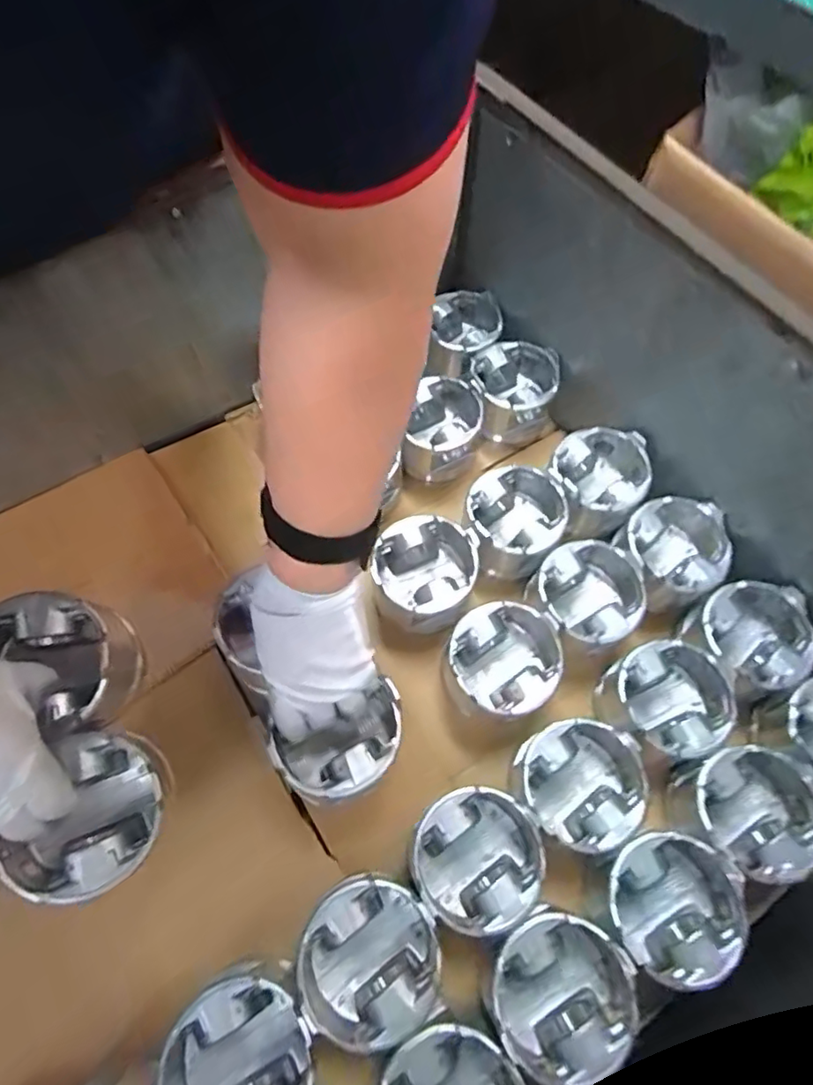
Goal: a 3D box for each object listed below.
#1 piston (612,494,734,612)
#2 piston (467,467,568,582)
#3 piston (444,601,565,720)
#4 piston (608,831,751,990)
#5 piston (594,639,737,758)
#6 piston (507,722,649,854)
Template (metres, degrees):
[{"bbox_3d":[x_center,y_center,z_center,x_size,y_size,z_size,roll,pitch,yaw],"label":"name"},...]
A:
[{"bbox_3d":[0.256,0.013,0.575,0.111,0.066,0.096,-28,68,-15],"label":"piston"},{"bbox_3d":[0.108,-0.020,0.592,0.099,0.077,0.101,12,64,4],"label":"piston"},{"bbox_3d":[0.085,0.113,0.533,0.097,0.087,0.094,1,63,-2],"label":"piston"},{"bbox_3d":[0.199,0.279,0.449,0.096,0.060,0.094,-5,64,-5],"label":"piston"},{"bbox_3d":[0.226,0.146,0.522,0.110,0.076,0.096,-29,68,-15],"label":"piston"},{"bbox_3d":[0.143,0.200,0.491,0.094,0.075,0.093,1,63,-2],"label":"piston"}]

